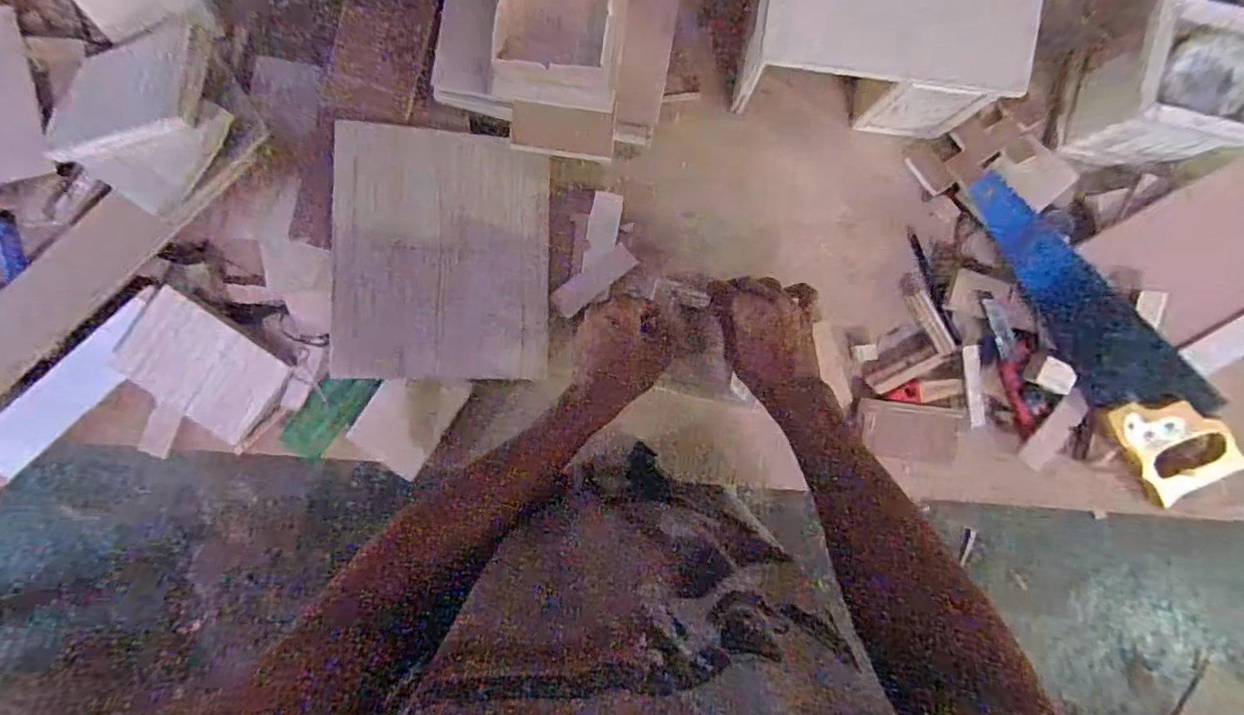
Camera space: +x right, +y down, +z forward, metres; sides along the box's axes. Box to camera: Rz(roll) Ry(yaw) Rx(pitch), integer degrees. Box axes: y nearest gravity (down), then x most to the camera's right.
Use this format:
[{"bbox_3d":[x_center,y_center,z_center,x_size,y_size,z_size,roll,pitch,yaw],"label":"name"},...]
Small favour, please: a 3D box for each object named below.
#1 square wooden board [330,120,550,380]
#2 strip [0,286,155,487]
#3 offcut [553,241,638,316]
[{"bbox_3d":[-0.174,-0.099,0.567,0.198,0.016,0.239,1,92,-16],"label":"square wooden board"},{"bbox_3d":[-0.565,0.037,0.580,0.280,0.010,0.052,-40,105,4],"label":"strip"},{"bbox_3d":[-0.029,-0.081,0.596,0.093,0.012,0.029,-39,94,1],"label":"offcut"}]

